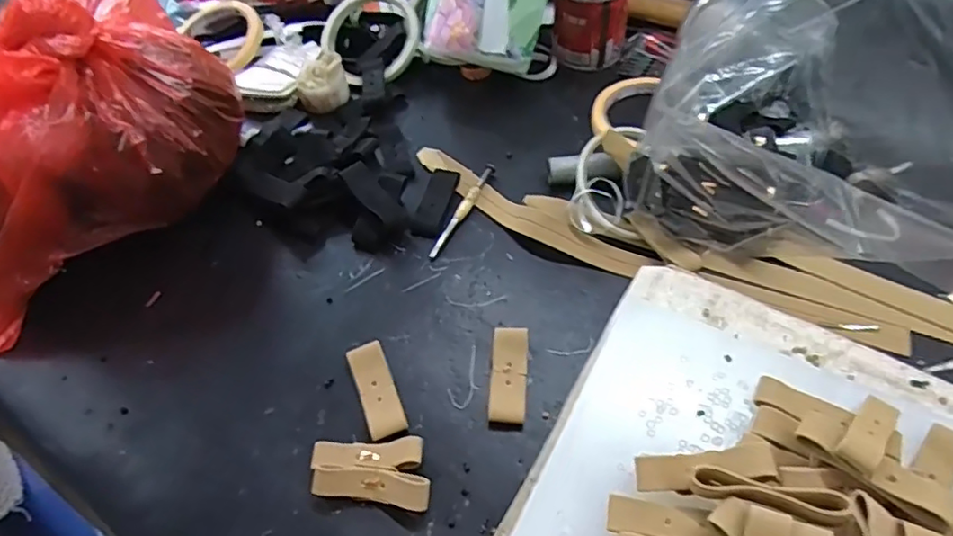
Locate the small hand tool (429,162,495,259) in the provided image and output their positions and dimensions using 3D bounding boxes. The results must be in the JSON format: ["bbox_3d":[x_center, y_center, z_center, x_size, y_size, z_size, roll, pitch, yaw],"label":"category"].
[{"bbox_3d":[-0.009,-0.044,0.445,0.009,0.007,0.095,20,57,19],"label":"small hand tool"}]

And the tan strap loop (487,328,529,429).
[{"bbox_3d":[0.020,0.065,0.362,0.021,0.012,0.061,2,53,7],"label":"tan strap loop"}]

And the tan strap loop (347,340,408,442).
[{"bbox_3d":[-0.060,0.072,0.359,0.021,0.006,0.060,-19,53,-10],"label":"tan strap loop"}]

